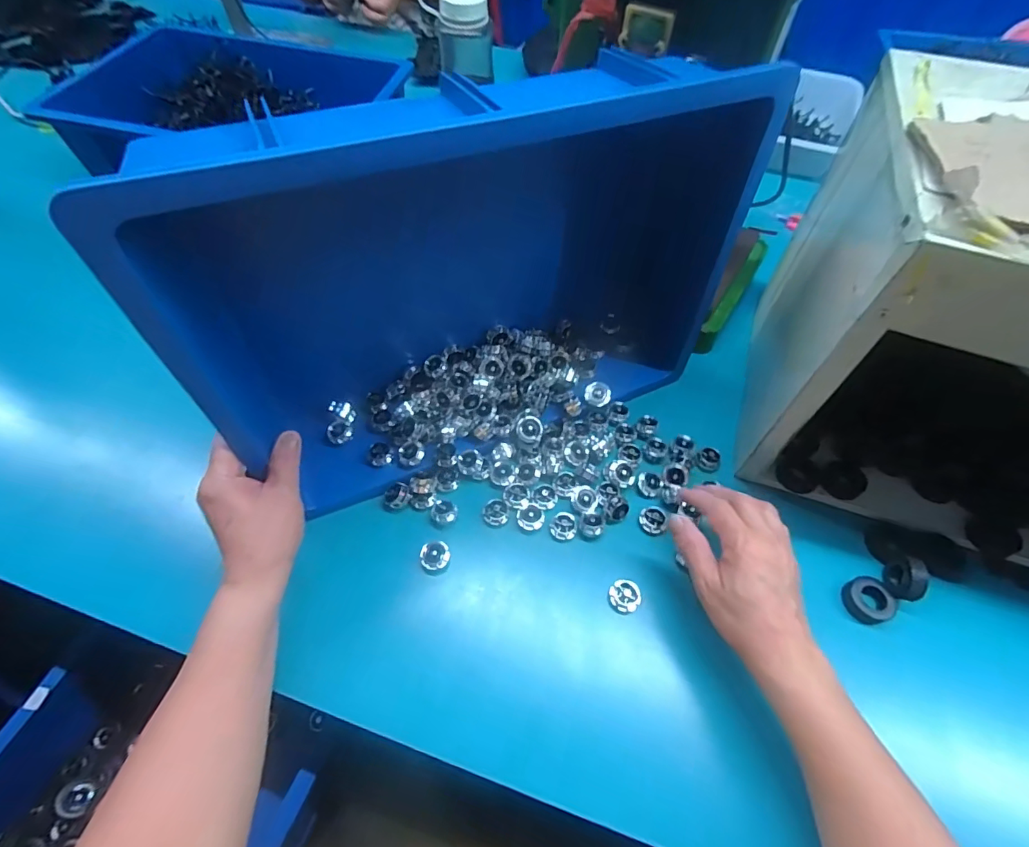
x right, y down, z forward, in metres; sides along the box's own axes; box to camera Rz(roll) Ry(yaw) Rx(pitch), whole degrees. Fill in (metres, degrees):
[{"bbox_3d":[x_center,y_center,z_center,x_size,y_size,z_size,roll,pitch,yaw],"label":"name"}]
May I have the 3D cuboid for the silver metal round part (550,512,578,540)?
[{"bbox_3d":[0.045,0.094,0.442,0.022,0.006,0.024,1,58,-1],"label":"silver metal round part"}]

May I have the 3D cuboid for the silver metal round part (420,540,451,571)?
[{"bbox_3d":[-0.069,0.116,0.423,0.024,0.014,0.025,1,58,-1],"label":"silver metal round part"}]

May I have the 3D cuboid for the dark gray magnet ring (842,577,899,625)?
[{"bbox_3d":[0.299,0.150,0.410,0.033,0.020,0.036,1,58,-1],"label":"dark gray magnet ring"}]

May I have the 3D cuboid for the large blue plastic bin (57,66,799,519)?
[{"bbox_3d":[-0.052,-0.138,0.426,0.465,0.294,0.205,-21,61,-14],"label":"large blue plastic bin"}]

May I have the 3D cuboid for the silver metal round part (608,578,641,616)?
[{"bbox_3d":[0.094,0.148,0.413,0.026,0.012,0.026,1,58,-1],"label":"silver metal round part"}]

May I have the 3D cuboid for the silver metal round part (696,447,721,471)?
[{"bbox_3d":[0.195,0.036,0.485,0.022,0.012,0.020,38,64,20],"label":"silver metal round part"}]

